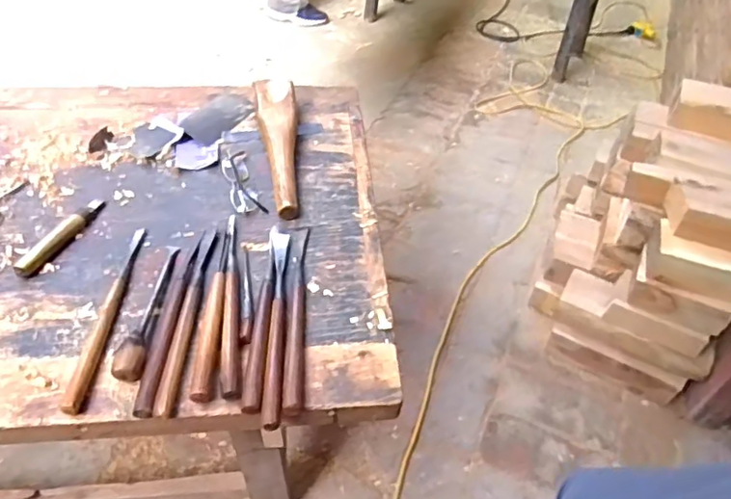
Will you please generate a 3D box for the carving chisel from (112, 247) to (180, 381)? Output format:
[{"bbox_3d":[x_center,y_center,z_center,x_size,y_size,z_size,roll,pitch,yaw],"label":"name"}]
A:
[{"bbox_3d":[-0.232,0.057,0.593,0.027,0.028,0.188,0,46,-4],"label":"carving chisel"}]

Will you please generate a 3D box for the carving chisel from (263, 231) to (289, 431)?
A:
[{"bbox_3d":[-0.093,0.070,0.591,0.019,0.023,0.258,-1,46,-6],"label":"carving chisel"}]

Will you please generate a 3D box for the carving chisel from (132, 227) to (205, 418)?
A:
[{"bbox_3d":[-0.201,0.067,0.588,0.021,0.020,0.239,2,46,-2],"label":"carving chisel"}]

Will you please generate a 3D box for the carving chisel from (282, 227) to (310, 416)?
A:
[{"bbox_3d":[-0.074,0.061,0.598,0.021,0.023,0.248,-1,46,-5],"label":"carving chisel"}]

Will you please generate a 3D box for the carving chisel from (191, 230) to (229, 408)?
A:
[{"bbox_3d":[-0.162,0.061,0.589,0.021,0.025,0.224,-2,46,-6],"label":"carving chisel"}]

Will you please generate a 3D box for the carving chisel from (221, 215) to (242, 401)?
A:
[{"bbox_3d":[-0.147,0.052,0.609,0.019,0.017,0.247,-5,47,-9],"label":"carving chisel"}]

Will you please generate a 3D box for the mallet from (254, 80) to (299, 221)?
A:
[{"bbox_3d":[-0.119,-0.148,0.782,0.056,0.041,0.269,-5,47,-9],"label":"mallet"}]

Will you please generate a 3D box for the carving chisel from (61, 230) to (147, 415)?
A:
[{"bbox_3d":[-0.272,0.061,0.594,0.017,0.019,0.244,2,46,-3],"label":"carving chisel"}]

